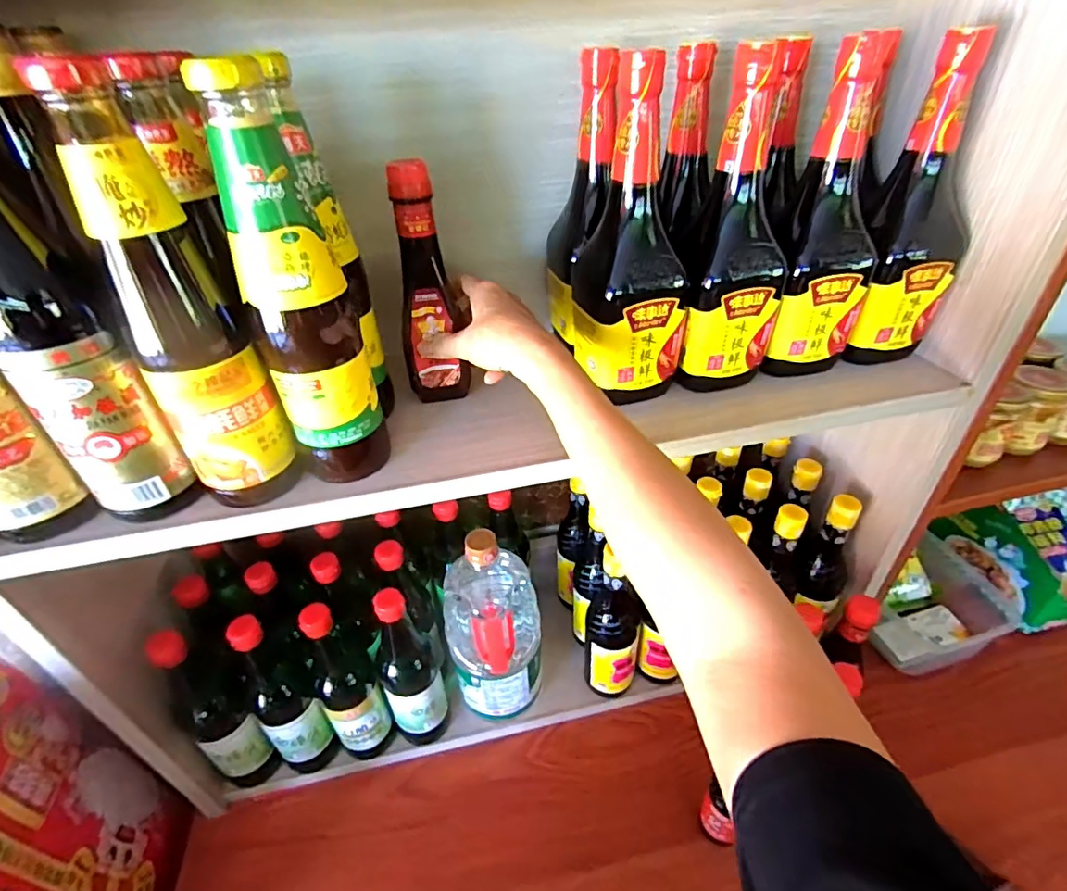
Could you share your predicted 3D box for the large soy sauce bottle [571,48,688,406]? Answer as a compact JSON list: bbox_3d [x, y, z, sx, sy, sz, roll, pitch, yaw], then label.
[{"bbox_3d":[0.080,-0.156,0.436,0.083,0.244,0.074,-15,39,-14],"label":"large soy sauce bottle"}]

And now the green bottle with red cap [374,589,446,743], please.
[{"bbox_3d":[-0.145,0.263,0.622,0.069,0.279,0.069,-18,40,-18],"label":"green bottle with red cap"}]

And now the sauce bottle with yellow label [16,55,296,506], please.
[{"bbox_3d":[-0.223,-0.080,0.335,0.062,0.255,0.067,-29,45,-29],"label":"sauce bottle with yellow label"}]

